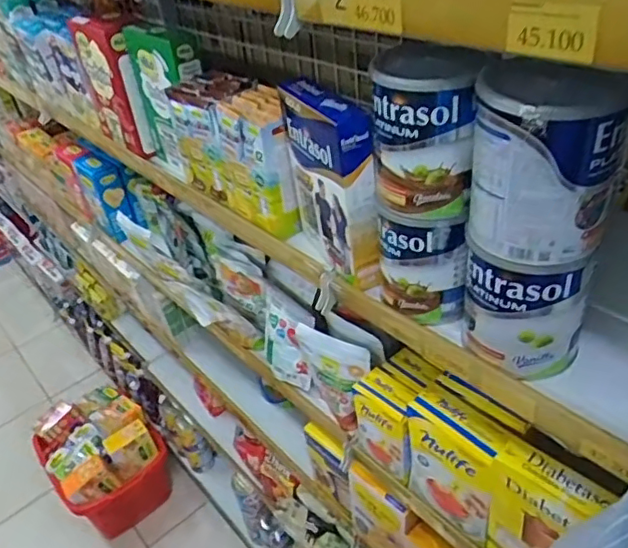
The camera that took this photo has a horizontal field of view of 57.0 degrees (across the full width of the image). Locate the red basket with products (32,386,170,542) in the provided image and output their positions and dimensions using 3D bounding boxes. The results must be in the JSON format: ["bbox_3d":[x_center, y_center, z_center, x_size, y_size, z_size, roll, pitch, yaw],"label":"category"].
[{"bbox_3d":[-0.612,0.531,1.701,0.296,0.244,0.337,-30,42,-28],"label":"red basket with products"}]

